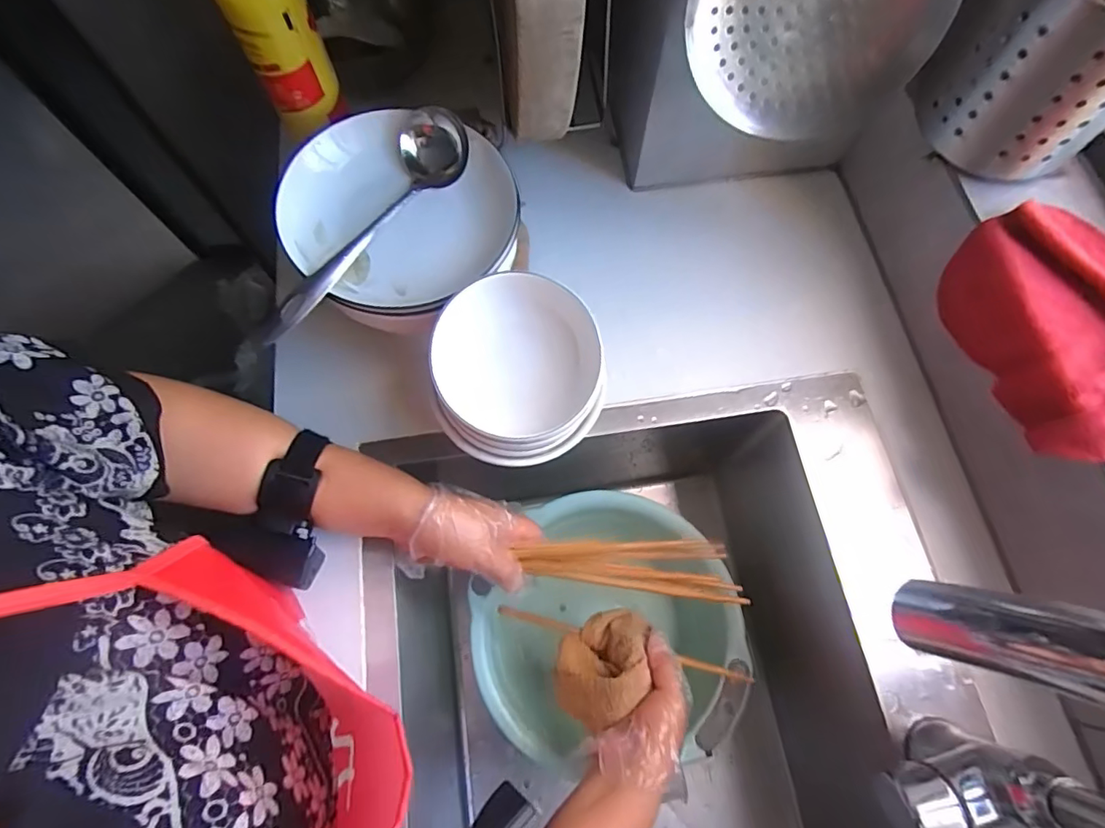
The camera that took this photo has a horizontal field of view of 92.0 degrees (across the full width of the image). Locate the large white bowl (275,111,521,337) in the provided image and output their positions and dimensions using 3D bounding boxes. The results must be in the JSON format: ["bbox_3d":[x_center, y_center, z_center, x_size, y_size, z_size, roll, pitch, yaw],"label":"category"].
[{"bbox_3d":[-0.114,-0.151,0.418,0.161,0.062,0.170,0,70,-1],"label":"large white bowl"}]

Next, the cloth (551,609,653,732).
[{"bbox_3d":[0.043,0.217,0.459,0.078,0.050,0.085,-1,70,-1],"label":"cloth"}]

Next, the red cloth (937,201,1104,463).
[{"bbox_3d":[0.370,-0.054,0.382,0.118,0.055,0.182,-1,70,-1],"label":"red cloth"}]

